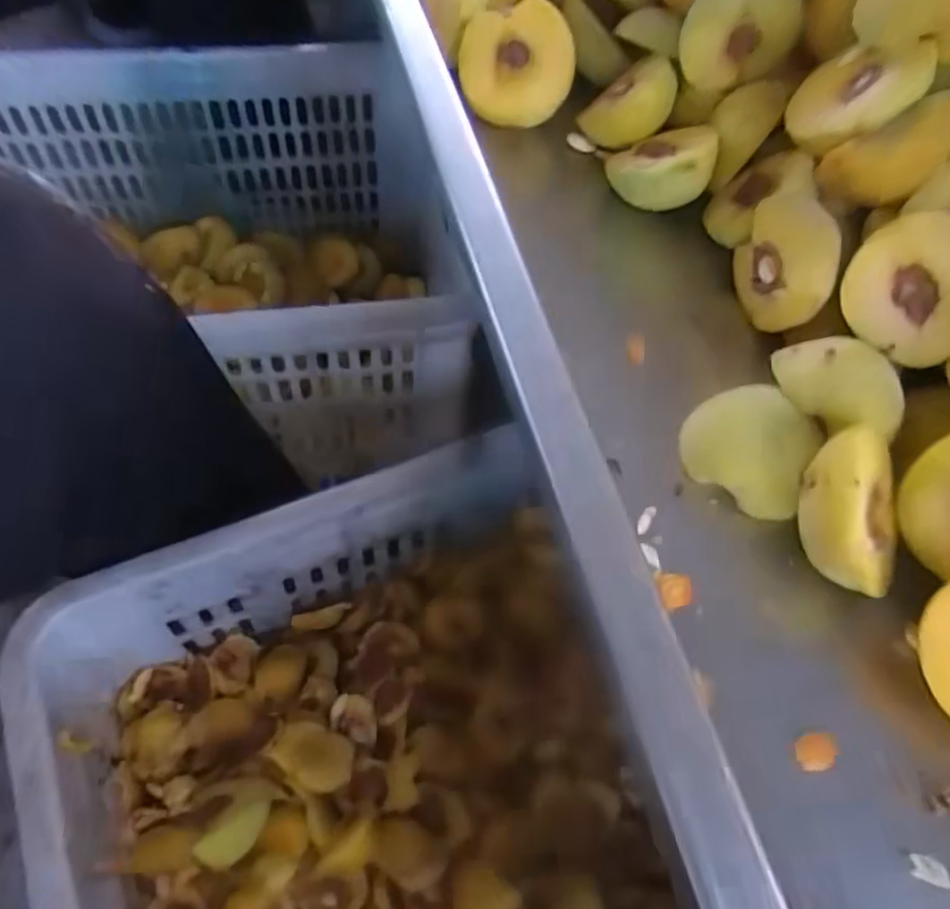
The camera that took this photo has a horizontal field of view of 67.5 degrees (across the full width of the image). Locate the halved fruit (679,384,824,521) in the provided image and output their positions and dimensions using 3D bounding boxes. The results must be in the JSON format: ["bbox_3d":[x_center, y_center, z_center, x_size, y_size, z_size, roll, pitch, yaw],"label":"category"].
[{"bbox_3d":[0.114,-0.005,0.296,0.053,0.024,0.049,35,87,27],"label":"halved fruit"}]

